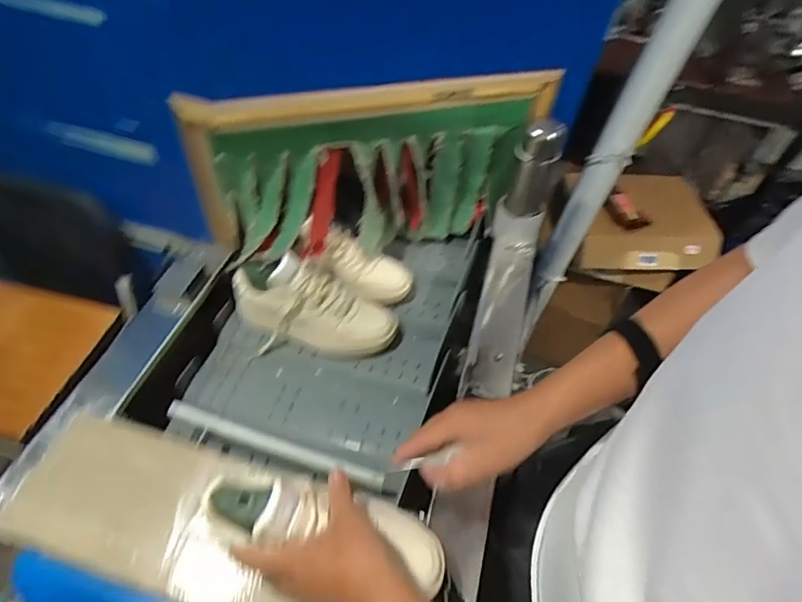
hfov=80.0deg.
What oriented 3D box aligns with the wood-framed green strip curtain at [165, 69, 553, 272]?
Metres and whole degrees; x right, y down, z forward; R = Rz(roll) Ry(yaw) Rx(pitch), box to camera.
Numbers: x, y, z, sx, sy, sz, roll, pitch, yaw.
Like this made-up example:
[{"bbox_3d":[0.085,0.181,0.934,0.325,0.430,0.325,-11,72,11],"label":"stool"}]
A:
[{"bbox_3d":[-0.034,-0.210,0.796,0.572,0.282,0.134,-12,52,-15],"label":"wood-framed green strip curtain"}]

